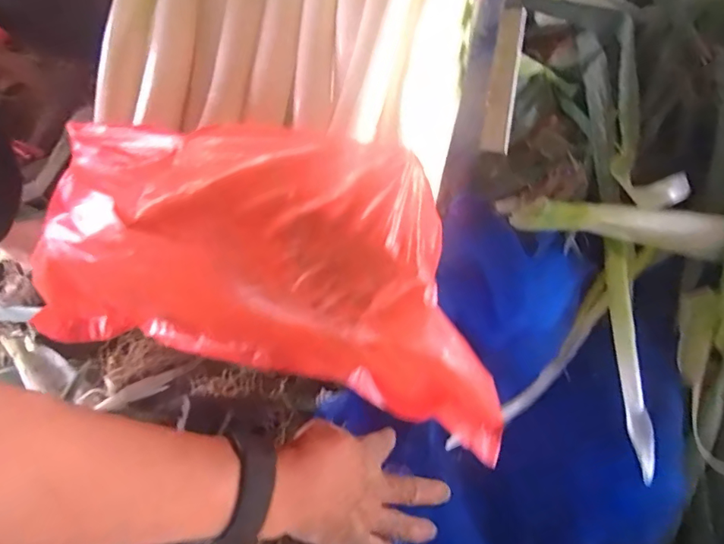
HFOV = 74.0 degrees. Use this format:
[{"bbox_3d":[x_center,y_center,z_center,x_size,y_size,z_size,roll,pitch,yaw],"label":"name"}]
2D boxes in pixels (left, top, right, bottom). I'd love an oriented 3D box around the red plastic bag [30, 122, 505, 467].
[{"bbox_3d":[-0.063,0.002,0.310,0.317,0.161,0.129,15,68,10],"label":"red plastic bag"}]

